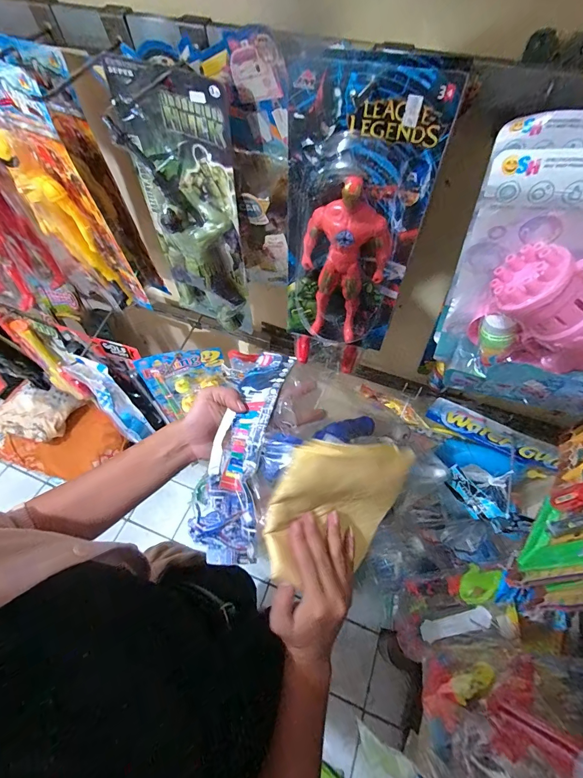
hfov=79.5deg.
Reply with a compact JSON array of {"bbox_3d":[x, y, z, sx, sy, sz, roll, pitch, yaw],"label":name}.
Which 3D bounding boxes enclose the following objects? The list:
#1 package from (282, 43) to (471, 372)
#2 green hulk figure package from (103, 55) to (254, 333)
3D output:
[{"bbox_3d":[0.062,-0.151,0.413,0.149,0.355,0.038,15,56,10],"label":"package"},{"bbox_3d":[-0.144,-0.218,0.495,0.147,0.345,0.071,24,58,13],"label":"green hulk figure package"}]

